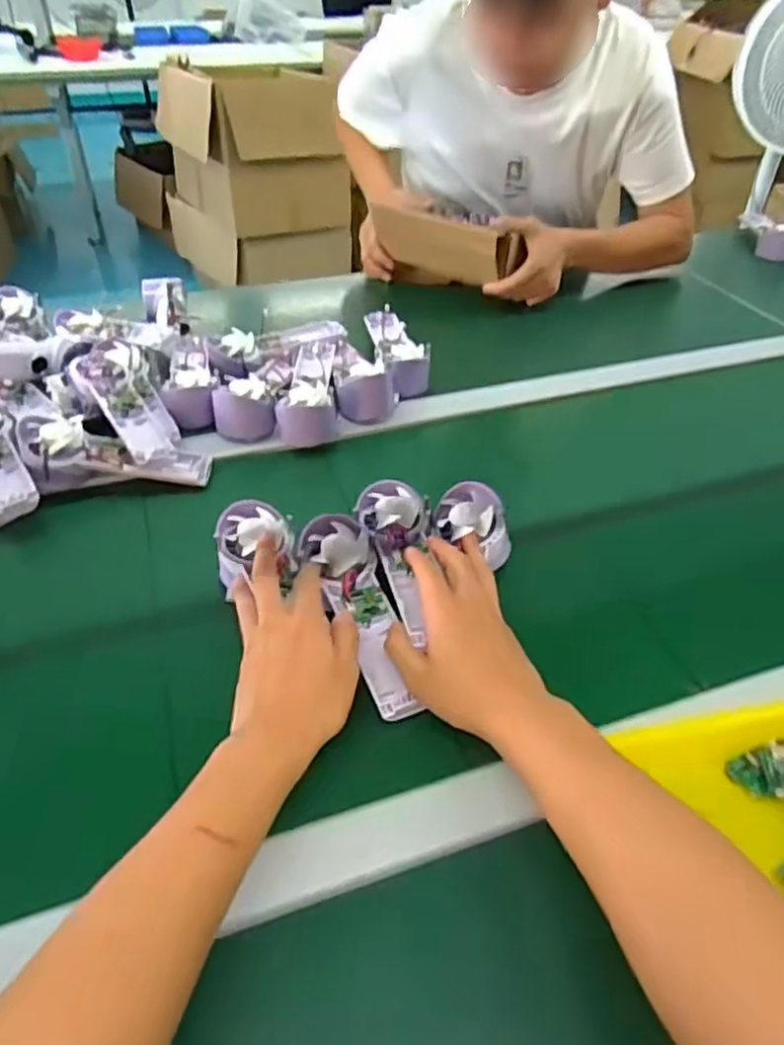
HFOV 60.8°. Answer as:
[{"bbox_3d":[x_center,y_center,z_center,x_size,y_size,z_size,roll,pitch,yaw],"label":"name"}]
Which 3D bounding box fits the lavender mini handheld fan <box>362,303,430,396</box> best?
[{"bbox_3d":[0.007,-0.217,0.831,0.059,0.049,0.171,-6,43,-7],"label":"lavender mini handheld fan"}]

